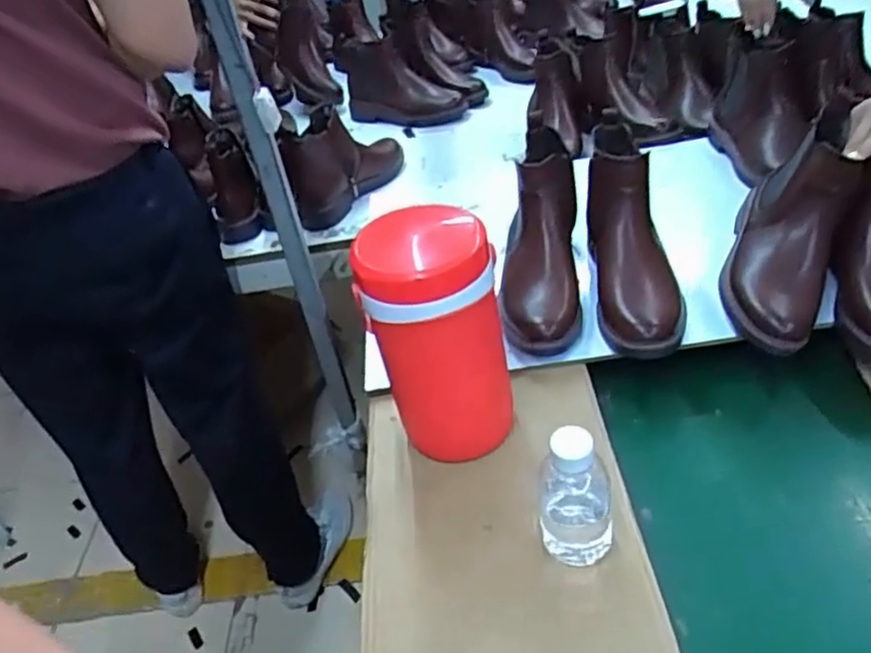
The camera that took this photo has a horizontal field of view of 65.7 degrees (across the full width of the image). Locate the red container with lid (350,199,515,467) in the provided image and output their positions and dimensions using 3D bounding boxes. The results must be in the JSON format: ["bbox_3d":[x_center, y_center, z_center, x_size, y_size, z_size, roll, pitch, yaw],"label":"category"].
[{"bbox_3d":[0.002,0.012,0.644,0.117,0.231,0.111,-12,39,-1],"label":"red container with lid"}]

